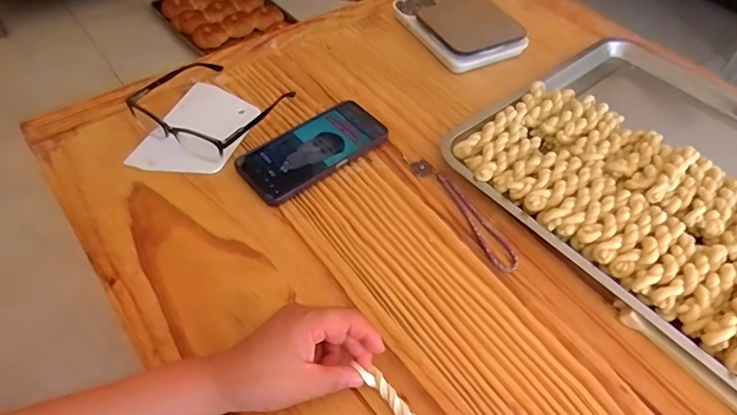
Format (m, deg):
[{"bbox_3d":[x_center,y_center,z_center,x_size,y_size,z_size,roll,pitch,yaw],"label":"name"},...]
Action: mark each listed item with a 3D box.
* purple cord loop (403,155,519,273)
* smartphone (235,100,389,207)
[{"bbox_3d":[0.094,0.000,0.499,0.026,0.007,0.166,-23,57,-20],"label":"purple cord loop"},{"bbox_3d":[-0.059,-0.065,0.533,0.160,0.011,0.076,-31,60,-24],"label":"smartphone"}]

